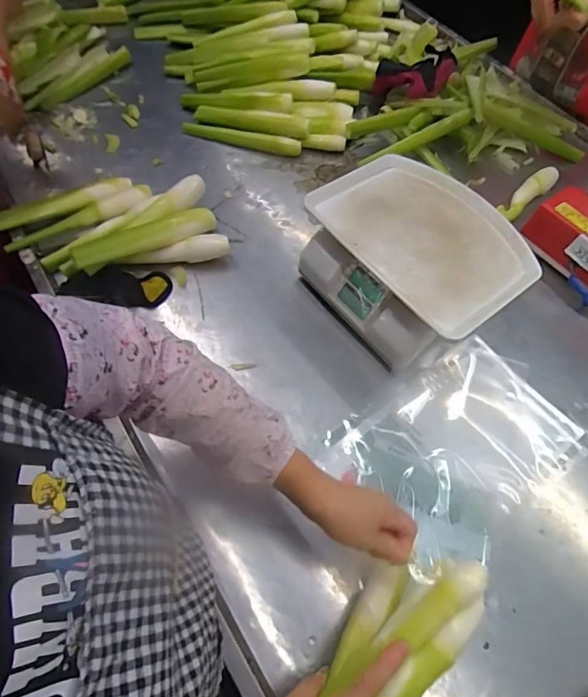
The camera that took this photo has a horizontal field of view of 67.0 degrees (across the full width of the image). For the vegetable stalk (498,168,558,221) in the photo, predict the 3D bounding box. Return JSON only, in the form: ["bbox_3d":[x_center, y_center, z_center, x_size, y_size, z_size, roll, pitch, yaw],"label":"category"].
[{"bbox_3d":[0.443,-0.294,0.835,0.156,0.038,0.034,-36,69,-20],"label":"vegetable stalk"}]

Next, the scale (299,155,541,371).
[{"bbox_3d":[0.174,-0.132,0.665,0.254,0.107,0.295,-32,67,-19],"label":"scale"}]

